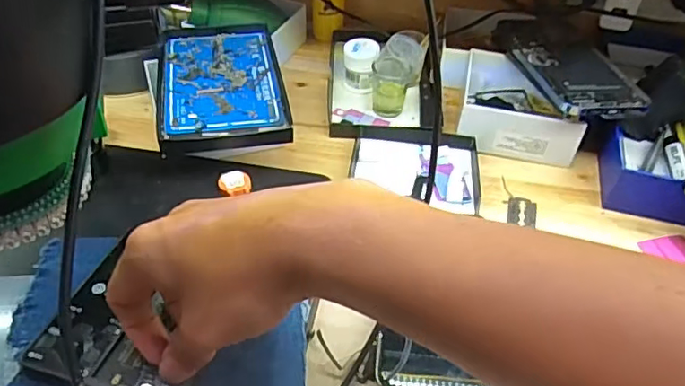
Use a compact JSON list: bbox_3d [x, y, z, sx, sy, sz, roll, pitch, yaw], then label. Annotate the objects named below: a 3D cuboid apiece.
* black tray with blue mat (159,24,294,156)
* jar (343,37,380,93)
[{"bbox_3d":[-0.102,-0.094,0.472,0.095,0.020,0.175,-7,45,-11],"label":"black tray with blue mat"},{"bbox_3d":[0.017,-0.124,0.547,0.032,0.049,0.031,2,44,-2],"label":"jar"}]

